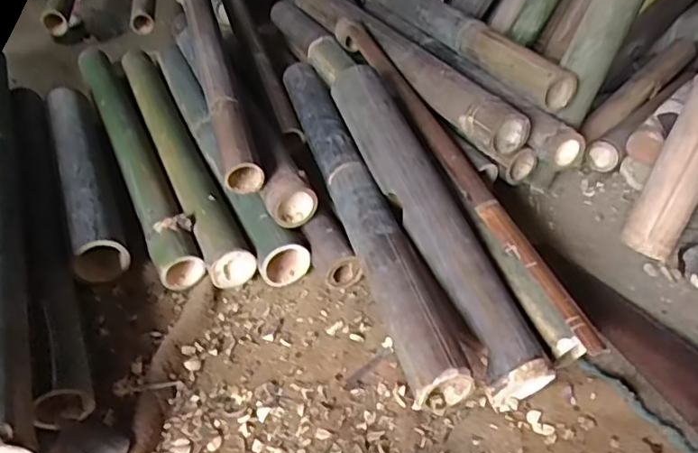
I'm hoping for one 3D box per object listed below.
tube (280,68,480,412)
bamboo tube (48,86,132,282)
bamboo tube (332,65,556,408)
[{"bbox_3d":[0.009,-0.047,0.811,0.070,0.070,0.636,-8,42,-15],"label":"tube"},{"bbox_3d":[-0.399,-0.085,0.902,0.072,0.057,0.429,-13,44,-20],"label":"bamboo tube"},{"bbox_3d":[0.100,-0.022,0.767,0.085,0.072,0.505,-14,60,-22],"label":"bamboo tube"}]

